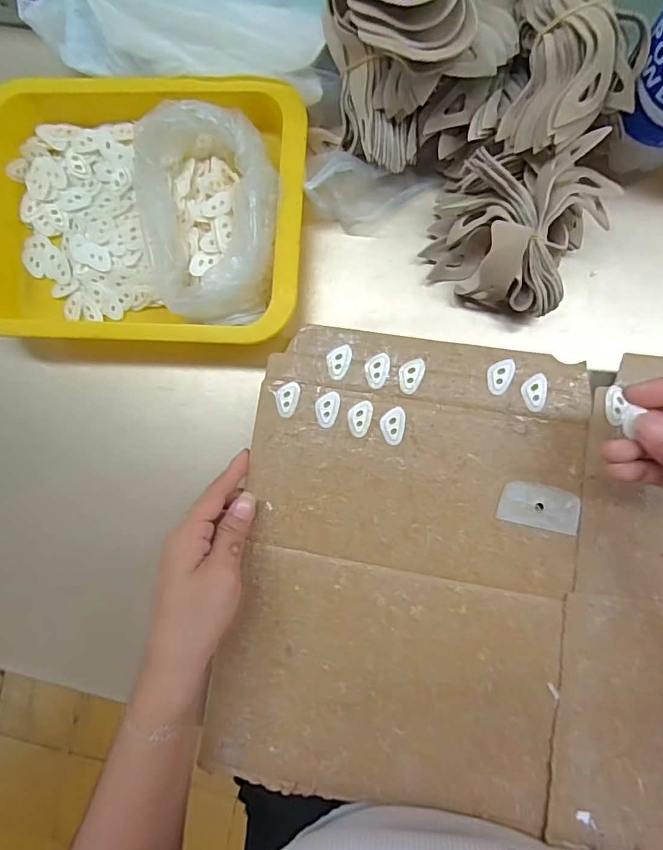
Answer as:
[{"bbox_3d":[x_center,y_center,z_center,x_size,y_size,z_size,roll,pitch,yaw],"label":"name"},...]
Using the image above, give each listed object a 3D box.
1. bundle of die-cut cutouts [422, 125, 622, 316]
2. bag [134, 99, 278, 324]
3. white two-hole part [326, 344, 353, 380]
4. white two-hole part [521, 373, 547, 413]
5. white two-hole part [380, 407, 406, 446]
[{"bbox_3d":[0.126,-0.140,0.338,0.108,0.061,0.100,25,90,5],"label":"bundle of die-cut cutouts"},{"bbox_3d":[-0.087,-0.152,0.356,0.099,0.054,0.155,-9,87,6],"label":"bag"},{"bbox_3d":[0.005,-0.046,0.344,0.017,0.004,0.026,20,89,5],"label":"white two-hole part"},{"bbox_3d":[0.138,-0.023,0.328,0.016,0.004,0.026,9,88,5],"label":"white two-hole part"},{"bbox_3d":[0.043,0.000,0.336,0.017,0.004,0.026,12,88,5],"label":"white two-hole part"}]

